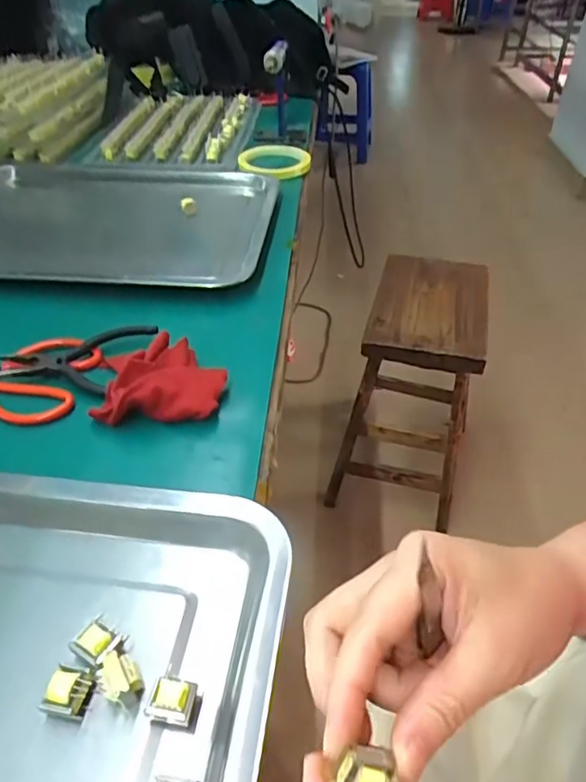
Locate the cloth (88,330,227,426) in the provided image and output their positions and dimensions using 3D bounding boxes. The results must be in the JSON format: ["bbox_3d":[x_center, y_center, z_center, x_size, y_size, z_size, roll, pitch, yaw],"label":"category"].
[{"bbox_3d":[-0.101,-0.012,0.416,0.095,0.029,0.078,-2,42,-3],"label":"cloth"}]

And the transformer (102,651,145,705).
[{"bbox_3d":[-0.079,0.133,0.257,0.016,0.017,0.019,-22,46,-23],"label":"transformer"}]

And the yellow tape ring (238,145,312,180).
[{"bbox_3d":[-0.023,-0.318,0.765,0.096,0.014,0.109,-18,45,-20],"label":"yellow tape ring"}]

